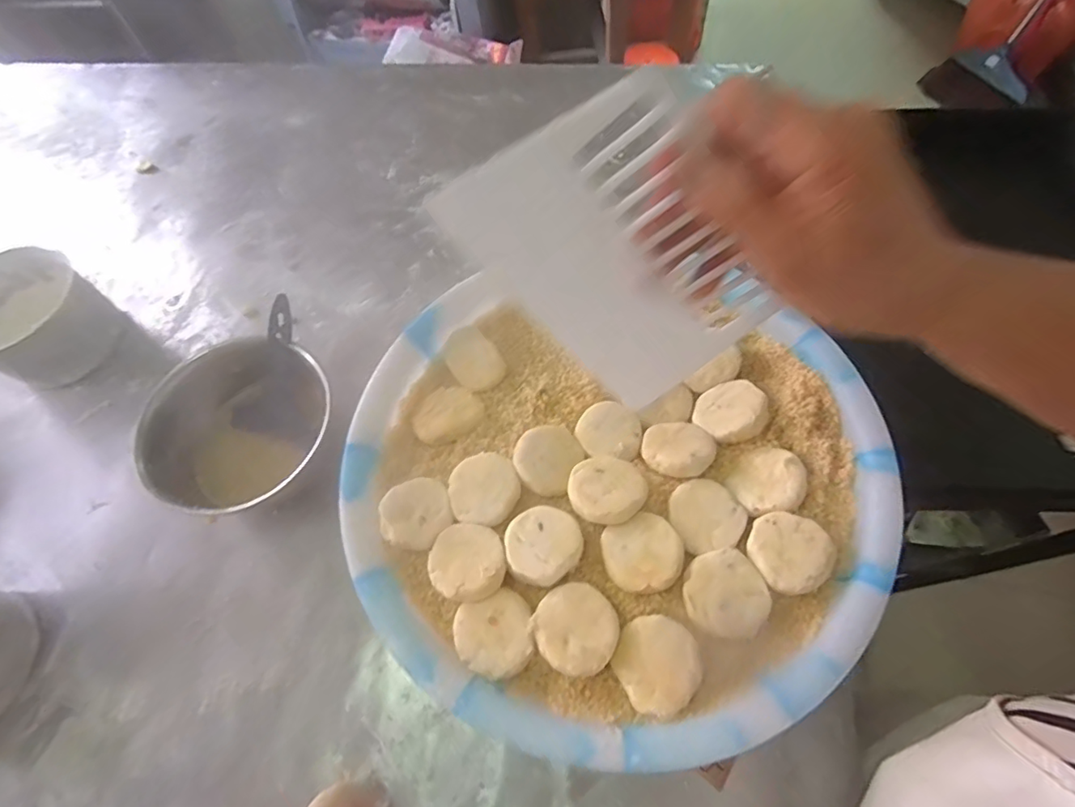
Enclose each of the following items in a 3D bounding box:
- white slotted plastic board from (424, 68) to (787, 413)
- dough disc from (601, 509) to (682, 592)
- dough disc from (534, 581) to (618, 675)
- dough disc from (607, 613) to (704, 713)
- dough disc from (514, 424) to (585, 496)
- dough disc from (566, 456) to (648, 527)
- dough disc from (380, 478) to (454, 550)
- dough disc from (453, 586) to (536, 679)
[{"bbox_3d":[0.044,-0.066,0.265,0.108,0.163,0.007,-27,37,29],"label":"white slotted plastic board"},{"bbox_3d":[0.078,0.110,0.392,0.053,0.018,0.054,-2,63,4],"label":"dough disc"},{"bbox_3d":[0.027,0.153,0.365,0.055,0.011,0.056,-37,66,-14],"label":"dough disc"},{"bbox_3d":[0.079,0.172,0.351,0.053,0.013,0.057,-2,63,4],"label":"dough disc"},{"bbox_3d":[0.009,0.043,0.437,0.051,0.010,0.058,24,67,16],"label":"dough disc"},{"bbox_3d":[0.054,0.066,0.416,0.055,0.012,0.056,-36,66,-13],"label":"dough disc"},{"bbox_3d":[-0.093,0.084,0.410,0.052,0.009,0.053,-2,63,4],"label":"dough disc"},{"bbox_3d":[-0.030,0.161,0.370,0.054,0.012,0.053,-2,63,4],"label":"dough disc"}]

